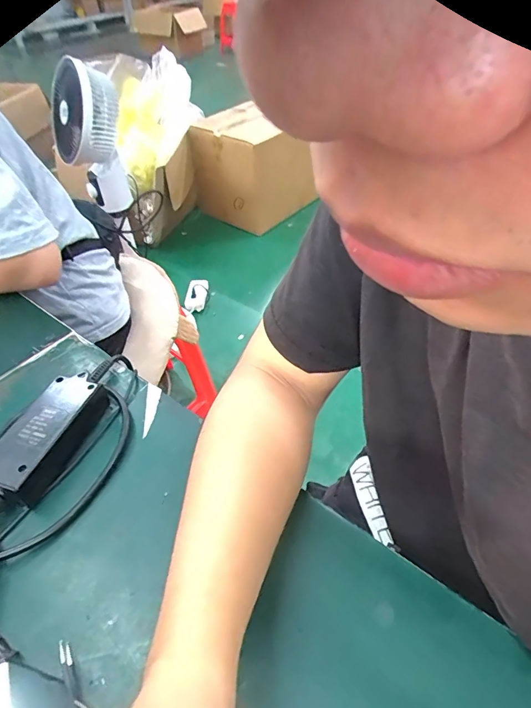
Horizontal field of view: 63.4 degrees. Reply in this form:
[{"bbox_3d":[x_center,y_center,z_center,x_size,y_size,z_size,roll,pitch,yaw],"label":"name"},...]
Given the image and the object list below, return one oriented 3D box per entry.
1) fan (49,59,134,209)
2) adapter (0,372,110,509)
[{"bbox_3d":[-0.450,-0.563,1.129,0.168,0.330,0.214,-17,48,-12],"label":"fan"},{"bbox_3d":[-0.190,0.072,0.380,0.053,0.033,0.119,13,48,17],"label":"adapter"}]

